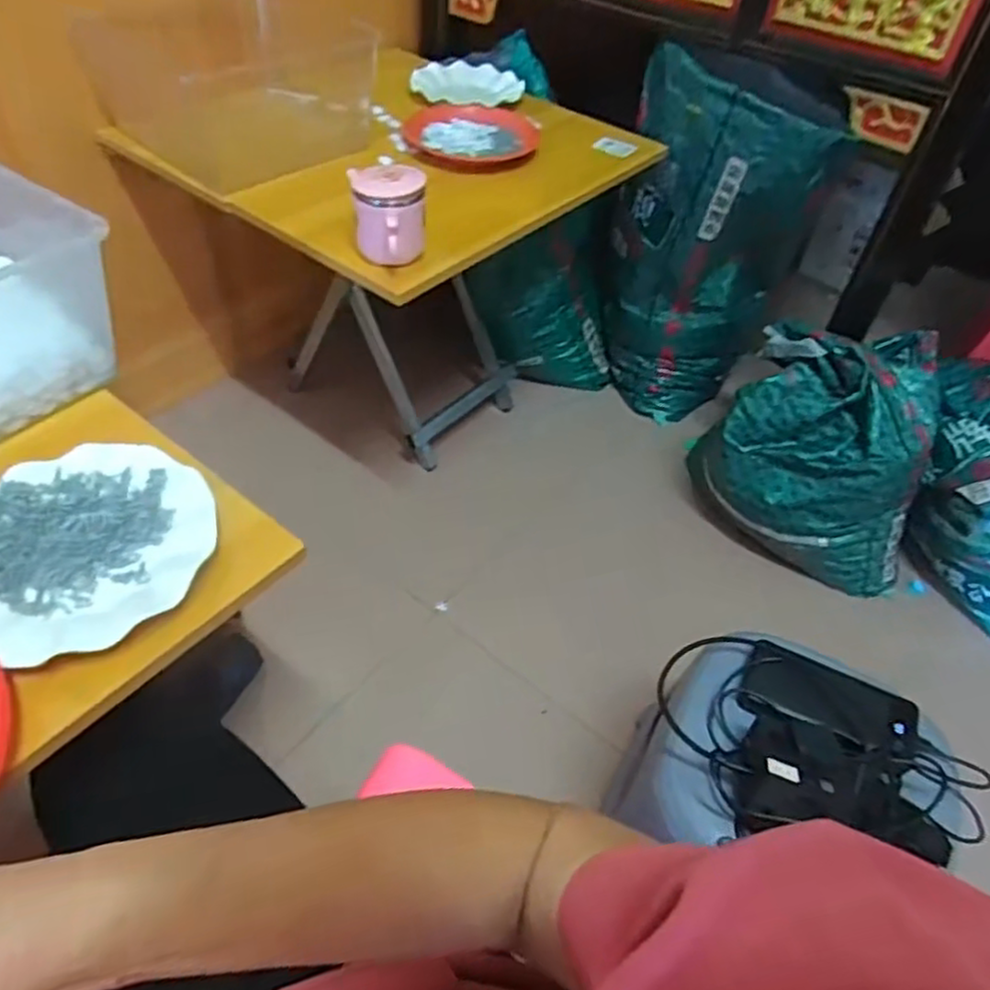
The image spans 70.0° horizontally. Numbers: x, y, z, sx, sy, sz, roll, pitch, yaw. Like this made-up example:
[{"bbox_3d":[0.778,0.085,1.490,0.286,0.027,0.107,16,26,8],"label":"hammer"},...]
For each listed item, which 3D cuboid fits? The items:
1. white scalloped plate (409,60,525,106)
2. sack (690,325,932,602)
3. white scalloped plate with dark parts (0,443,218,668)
[{"bbox_3d":[-0.049,-0.666,1.161,0.178,0.035,0.172,3,48,-3],"label":"white scalloped plate"},{"bbox_3d":[0.506,-0.069,1.112,0.309,0.308,0.255,12,48,5],"label":"sack"},{"bbox_3d":[-0.294,0.033,0.505,0.167,0.021,0.170,3,48,-3],"label":"white scalloped plate with dark parts"}]

